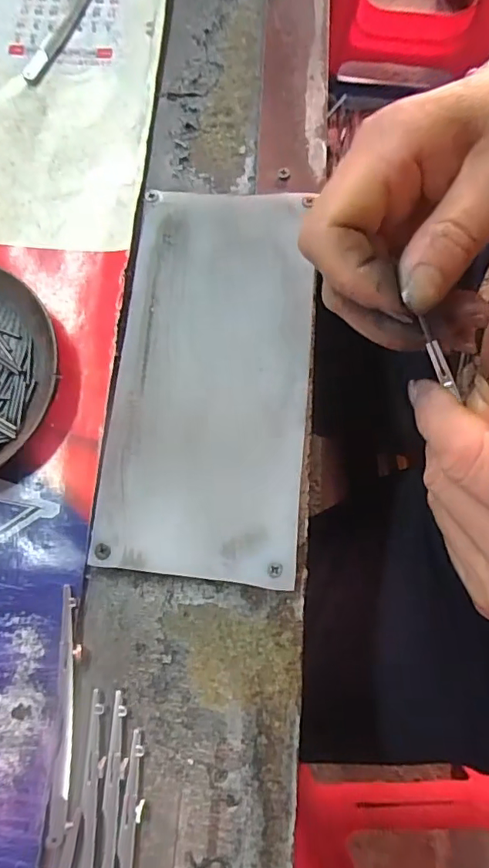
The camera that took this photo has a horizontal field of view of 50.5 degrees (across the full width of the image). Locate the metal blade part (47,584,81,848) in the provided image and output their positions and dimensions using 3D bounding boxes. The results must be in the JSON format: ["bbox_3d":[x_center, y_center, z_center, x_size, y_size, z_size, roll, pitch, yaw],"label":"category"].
[{"bbox_3d":[-0.077,0.119,0.223,0.009,0.004,0.100,0,76,0],"label":"metal blade part"}]

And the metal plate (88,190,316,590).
[{"bbox_3d":[-0.017,-0.032,0.255,0.093,0.005,0.195,5,76,1],"label":"metal plate"}]

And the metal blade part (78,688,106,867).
[{"bbox_3d":[-0.064,0.162,0.213,0.008,0.004,0.100,3,76,1],"label":"metal blade part"}]

